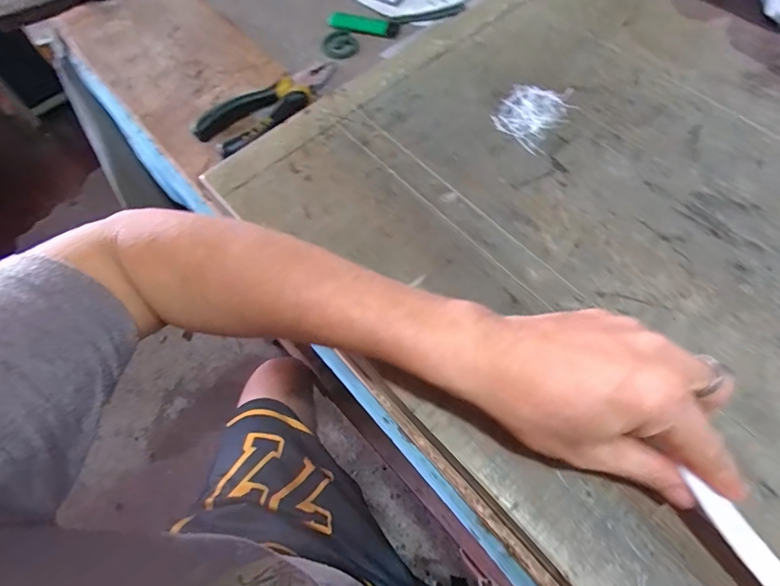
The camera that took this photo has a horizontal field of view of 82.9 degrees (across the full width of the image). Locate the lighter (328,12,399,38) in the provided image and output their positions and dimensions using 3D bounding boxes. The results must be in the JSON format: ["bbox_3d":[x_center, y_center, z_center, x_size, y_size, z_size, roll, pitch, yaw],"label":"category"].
[{"bbox_3d":[-0.028,-0.293,0.485,0.075,0.014,0.017,0,60,-16],"label":"lighter"}]

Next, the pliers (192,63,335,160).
[{"bbox_3d":[-0.110,-0.181,0.437,0.153,0.025,0.061,-39,66,-15],"label":"pliers"}]

